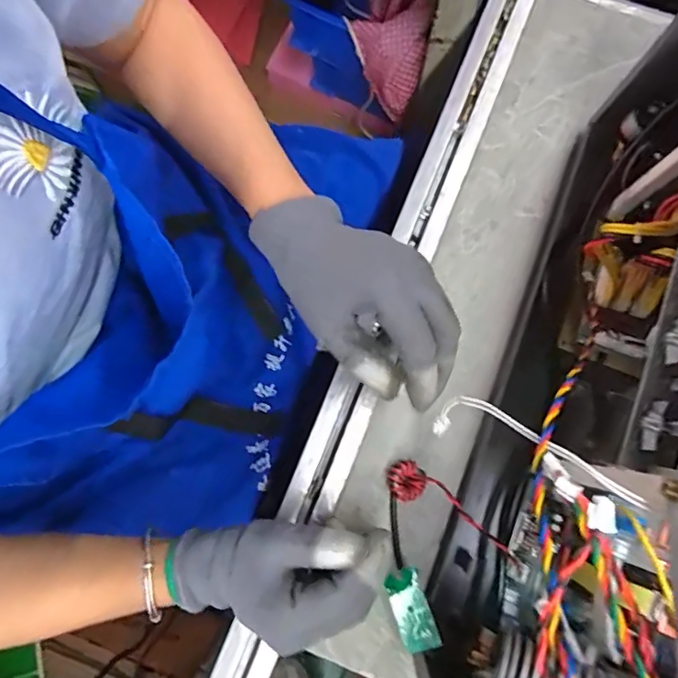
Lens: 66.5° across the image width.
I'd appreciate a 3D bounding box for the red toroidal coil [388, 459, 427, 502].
[{"bbox_3d":[0.051,0.108,0.391,0.028,0.020,0.029,0,79,0],"label":"red toroidal coil"}]

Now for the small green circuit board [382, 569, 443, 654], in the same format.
[{"bbox_3d":[0.050,0.185,0.354,0.023,0.005,0.049,-21,61,-4],"label":"small green circuit board"}]

